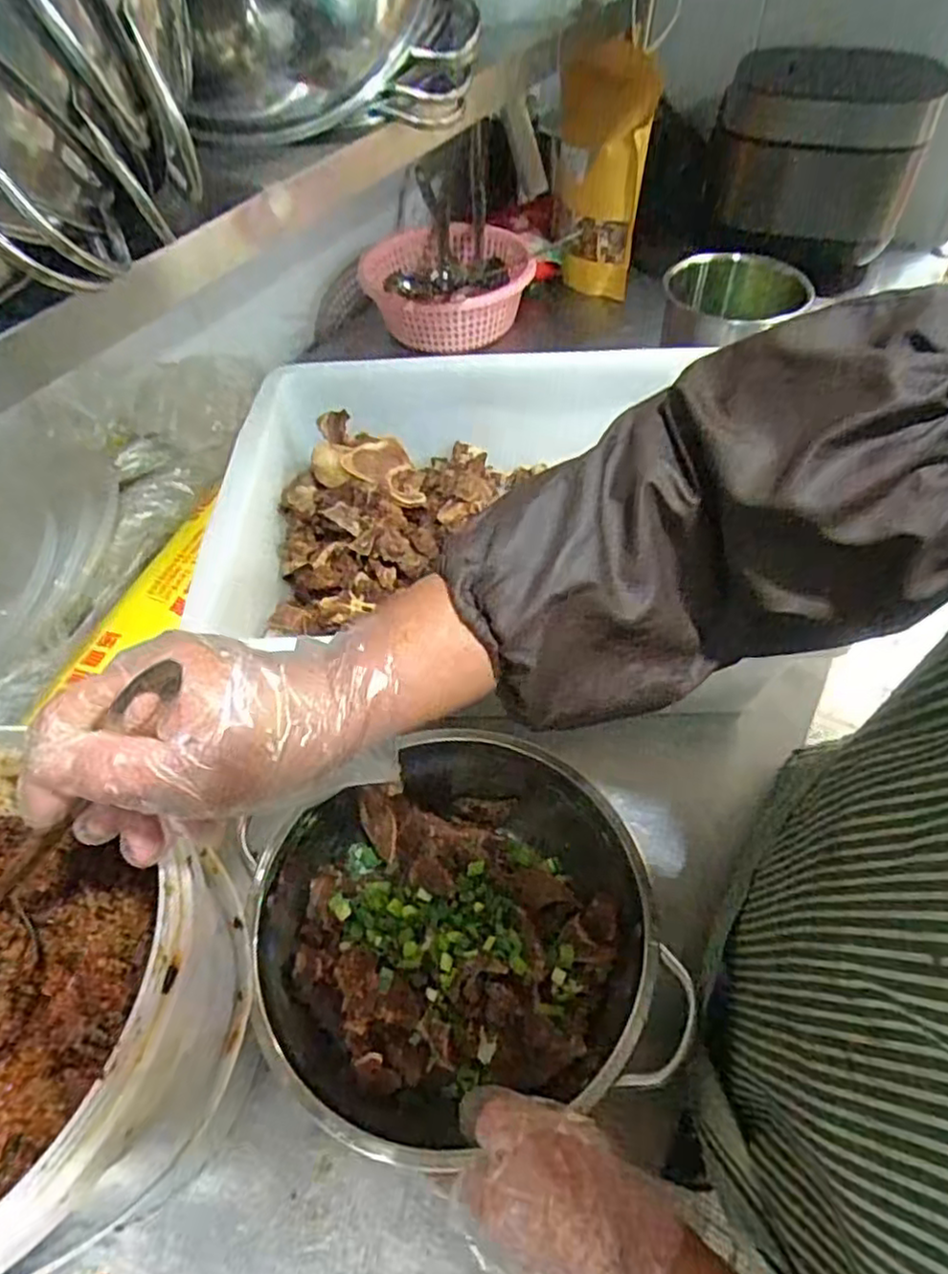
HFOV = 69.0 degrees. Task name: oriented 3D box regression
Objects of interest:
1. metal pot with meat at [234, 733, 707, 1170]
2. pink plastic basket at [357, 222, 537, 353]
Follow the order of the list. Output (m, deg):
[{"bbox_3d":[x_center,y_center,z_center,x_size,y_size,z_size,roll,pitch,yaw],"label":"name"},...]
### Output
[{"bbox_3d":[-0.017,0.184,0.483,0.256,0.087,0.268,-1,51,2],"label":"metal pot with meat"},{"bbox_3d":[-0.038,-0.520,1.037,0.237,0.094,0.254,-30,56,-20],"label":"pink plastic basket"}]

